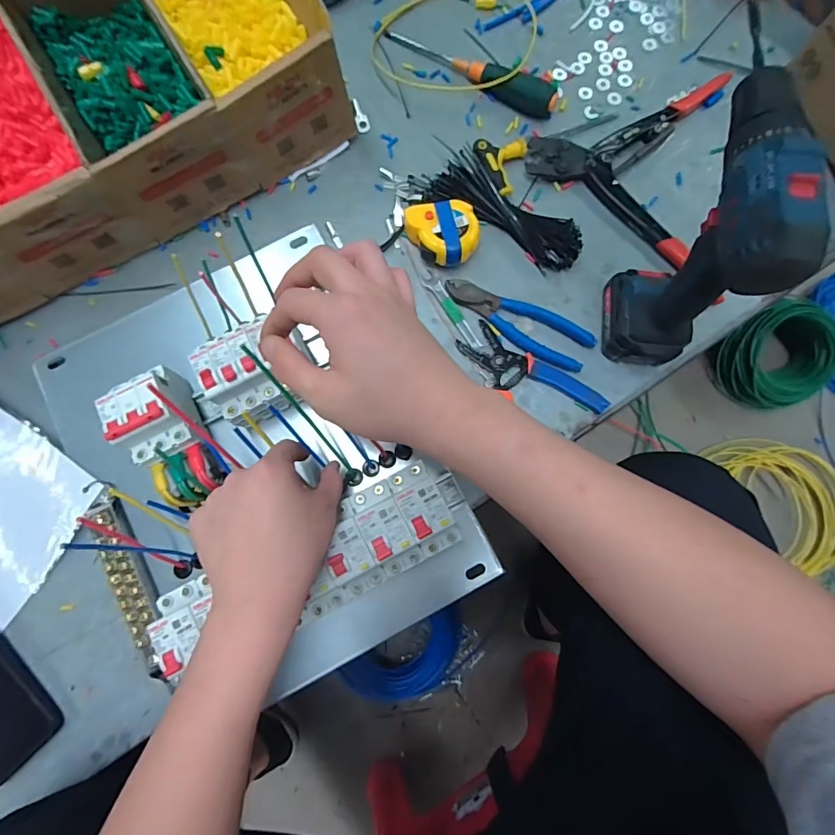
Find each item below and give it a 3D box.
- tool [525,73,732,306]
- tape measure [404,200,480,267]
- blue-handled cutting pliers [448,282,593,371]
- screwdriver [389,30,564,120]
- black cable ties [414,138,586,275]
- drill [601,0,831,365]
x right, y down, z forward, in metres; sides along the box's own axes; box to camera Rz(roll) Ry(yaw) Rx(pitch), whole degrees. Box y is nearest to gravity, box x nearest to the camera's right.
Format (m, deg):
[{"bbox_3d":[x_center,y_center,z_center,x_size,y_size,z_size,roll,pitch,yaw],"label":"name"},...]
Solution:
[{"bbox_3d":[0.267,-0.302,0.506,0.211,0.018,0.217,41,81,8],"label":"tool"},{"bbox_3d":[0.026,-0.192,0.476,0.075,0.033,0.067,-1,78,0],"label":"tape measure"},{"bbox_3d":[0.102,-0.099,0.469,0.160,0.010,0.051,27,79,5],"label":"blue-handled cutting pliers"},{"bbox_3d":[0.060,-0.413,0.527,0.223,0.026,0.027,30,80,6],"label":"screwdriver"},{"bbox_3d":[0.093,-0.234,0.488,0.196,0.031,0.071,34,80,7],"label":"black cable ties"},{"bbox_3d":[0.235,-0.146,0.376,0.072,0.216,0.168,11,78,2],"label":"drill"}]

